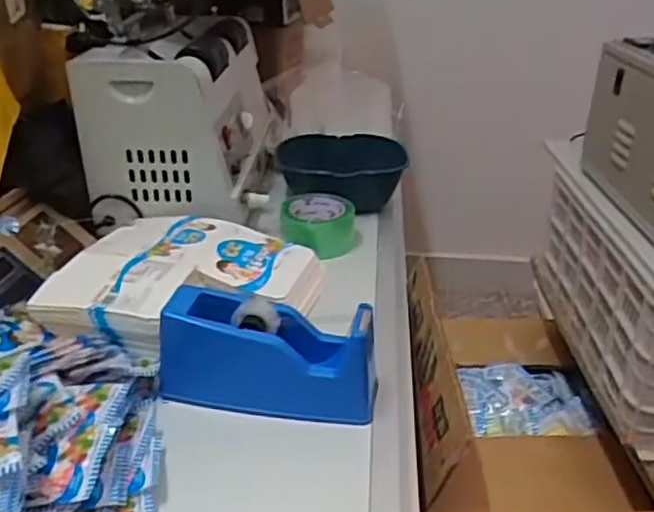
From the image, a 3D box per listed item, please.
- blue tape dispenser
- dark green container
[{"bbox_3d":[-0.056,0.093,0.619,0.199,0.097,0.064,5,28,8],"label":"blue tape dispenser"},{"bbox_3d":[0.026,-0.139,1.100,0.215,0.081,0.196,-1,28,-3],"label":"dark green container"}]

